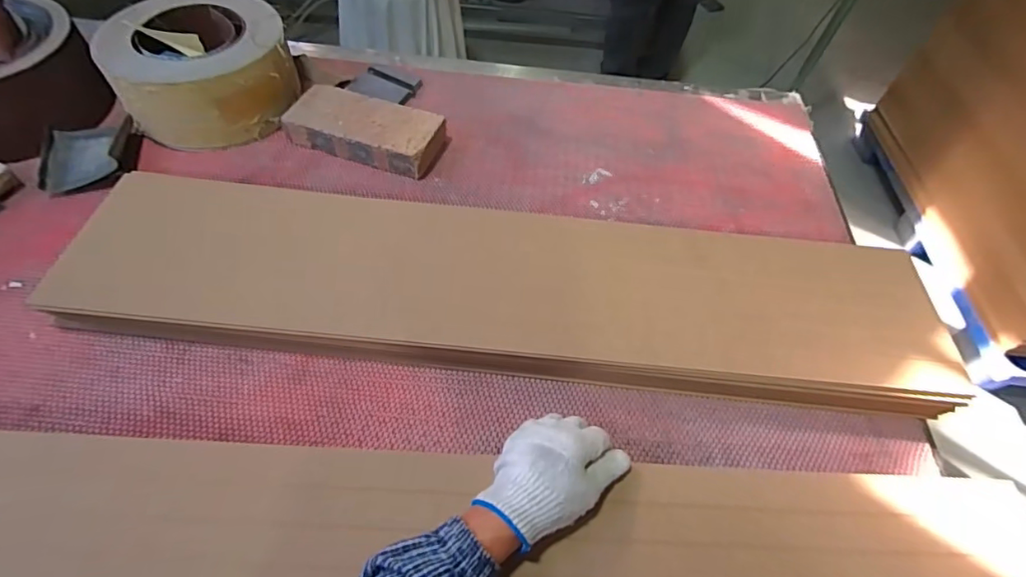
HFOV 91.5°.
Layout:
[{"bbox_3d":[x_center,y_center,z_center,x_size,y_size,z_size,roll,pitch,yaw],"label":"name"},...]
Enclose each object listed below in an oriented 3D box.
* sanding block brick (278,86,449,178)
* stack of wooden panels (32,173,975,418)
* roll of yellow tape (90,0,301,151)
[{"bbox_3d":[-0.224,-0.244,0.773,0.227,0.053,0.109,19,57,8],"label":"sanding block brick"},{"bbox_3d":[0.000,-0.004,0.601,0.991,0.045,0.205,5,67,2],"label":"stack of wooden panels"},{"bbox_3d":[-0.480,-0.352,0.781,0.249,0.119,0.253,-21,60,-17],"label":"roll of yellow tape"}]

